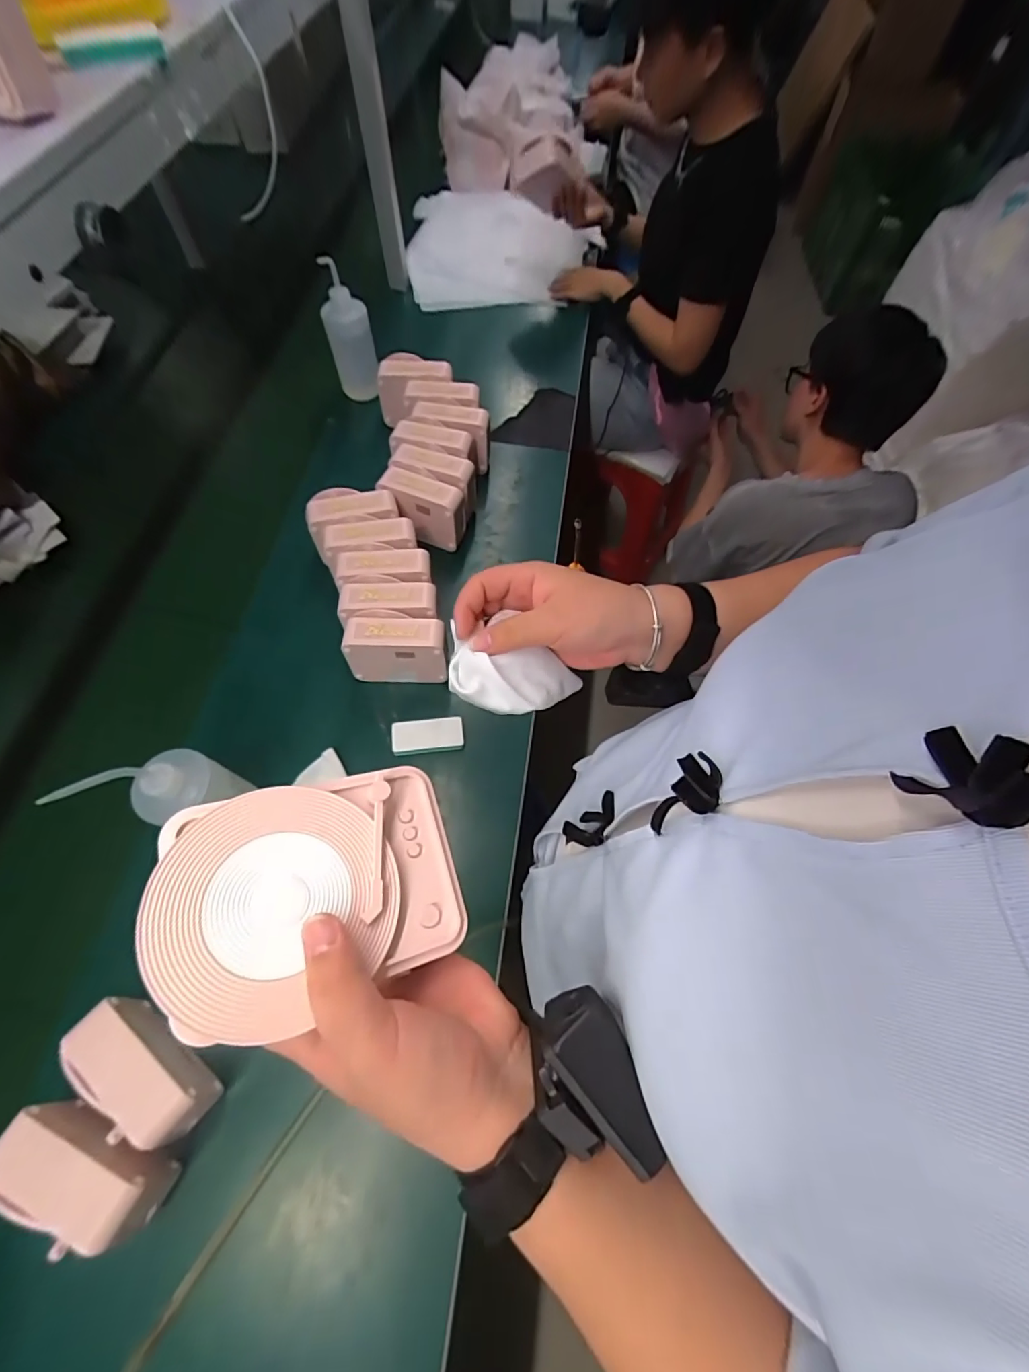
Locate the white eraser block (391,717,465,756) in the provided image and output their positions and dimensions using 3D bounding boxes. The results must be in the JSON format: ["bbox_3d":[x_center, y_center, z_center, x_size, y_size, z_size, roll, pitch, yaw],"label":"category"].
[{"bbox_3d":[-0.115,0.068,0.684,0.092,0.024,0.045,-7,65,-5],"label":"white eraser block"}]

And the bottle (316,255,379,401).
[{"bbox_3d":[-0.282,-0.588,0.896,0.076,0.220,0.068,-13,65,-8],"label":"bottle"}]

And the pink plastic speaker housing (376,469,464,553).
[{"bbox_3d":[-0.141,-0.271,0.789,0.129,0.094,0.058,17,65,7],"label":"pink plastic speaker housing"}]

